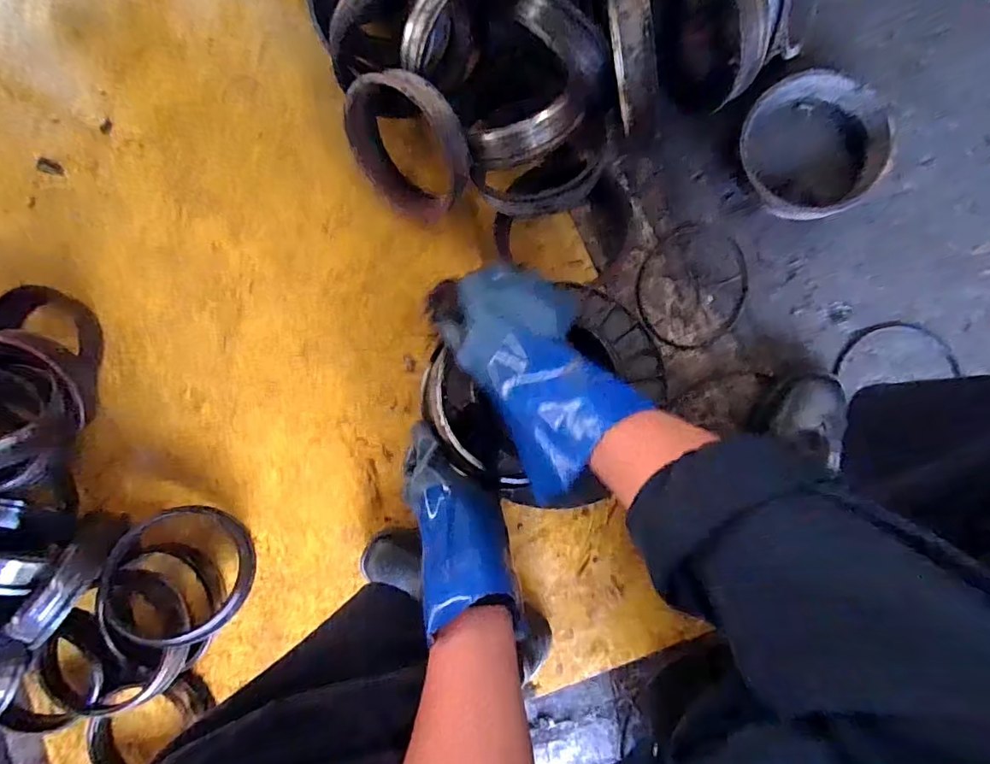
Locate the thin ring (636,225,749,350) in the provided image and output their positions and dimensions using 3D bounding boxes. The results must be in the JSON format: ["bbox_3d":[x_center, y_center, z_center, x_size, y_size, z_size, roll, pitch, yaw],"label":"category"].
[{"bbox_3d":[0.264,-0.128,0.683,0.146,0.005,0.165,-7,86,7],"label":"thin ring"}]

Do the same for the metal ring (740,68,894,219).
[{"bbox_3d":[0.398,-0.294,0.640,0.174,0.056,0.167,0,87,4],"label":"metal ring"}]

